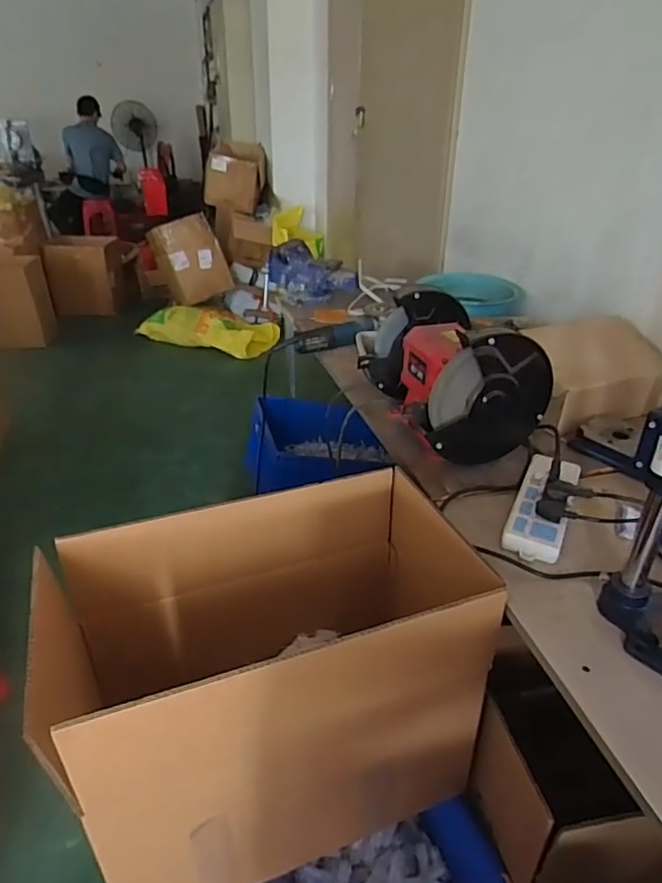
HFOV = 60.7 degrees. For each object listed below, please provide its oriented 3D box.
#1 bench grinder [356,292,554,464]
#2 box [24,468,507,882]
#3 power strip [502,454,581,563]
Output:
[{"bbox_3d":[0.208,-0.124,1.013,0.190,0.223,0.306,-11,32,-19],"label":"bench grinder"},{"bbox_3d":[-0.072,0.324,0.845,0.545,0.394,0.348,-12,32,-21],"label":"box"},{"bbox_3d":[0.320,0.091,0.854,0.080,0.038,0.223,14,33,23],"label":"power strip"}]

